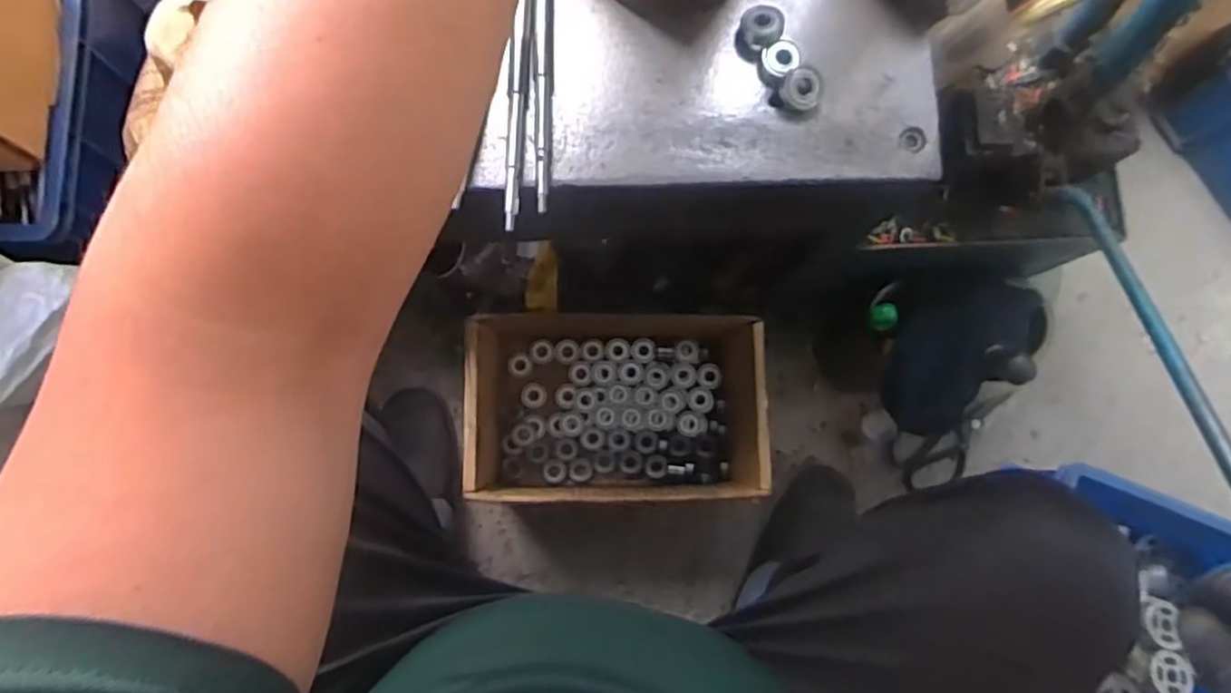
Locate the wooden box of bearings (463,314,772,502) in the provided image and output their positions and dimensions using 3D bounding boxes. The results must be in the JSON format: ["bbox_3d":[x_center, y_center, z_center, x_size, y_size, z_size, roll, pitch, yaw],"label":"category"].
[{"bbox_3d":[-0.001,0.060,0.809,0.314,0.171,0.213,-1,82,-4],"label":"wooden box of bearings"}]

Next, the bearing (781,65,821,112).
[{"bbox_3d":[0.134,-0.185,0.516,0.027,0.016,0.029,1,82,-3],"label":"bearing"}]

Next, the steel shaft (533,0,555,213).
[{"bbox_3d":[-0.052,-0.188,0.513,0.015,0.014,0.186,0,82,-3],"label":"steel shaft"}]

